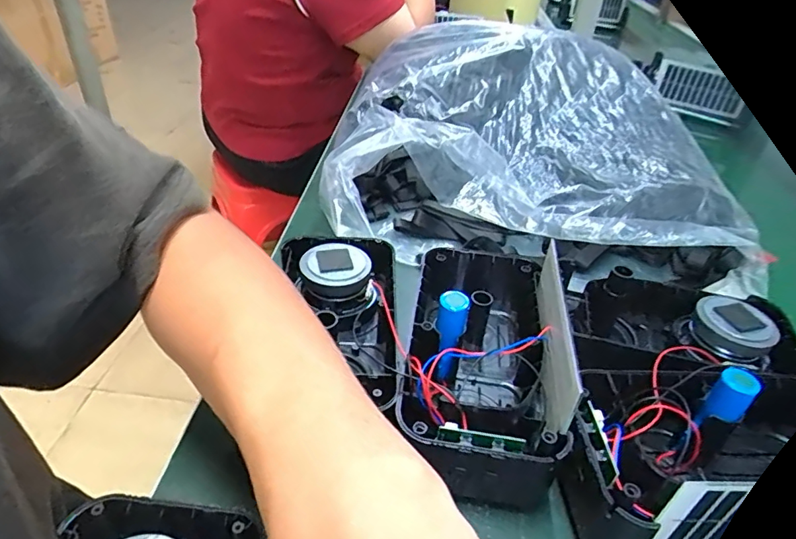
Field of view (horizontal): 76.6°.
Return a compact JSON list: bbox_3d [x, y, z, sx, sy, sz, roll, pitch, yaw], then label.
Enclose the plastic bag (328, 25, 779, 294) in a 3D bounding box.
[{"bbox_3d":[0.149,-0.181,0.614,0.416,0.114,0.450,8,38,4],"label":"plastic bag"}]

